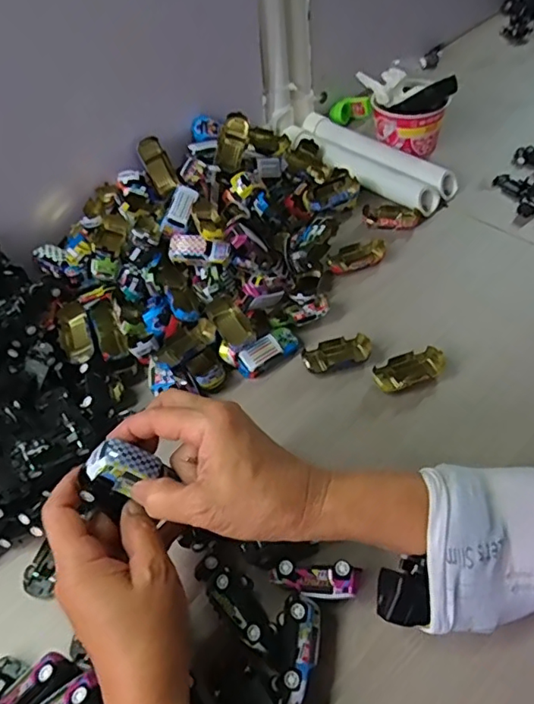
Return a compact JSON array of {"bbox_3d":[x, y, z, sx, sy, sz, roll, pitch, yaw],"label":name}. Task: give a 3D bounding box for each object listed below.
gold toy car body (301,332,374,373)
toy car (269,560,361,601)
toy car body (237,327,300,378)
[{"bbox_3d":[0.065,0.001,0.510,0.067,0.014,0.030,-16,50,-7],"label":"gold toy car body"},{"bbox_3d":[0.033,0.158,0.372,0.059,0.029,0.023,-2,50,6],"label":"toy car"},{"bbox_3d":[0.002,0.000,0.514,0.061,0.020,0.025,-37,55,-22],"label":"toy car body"}]

